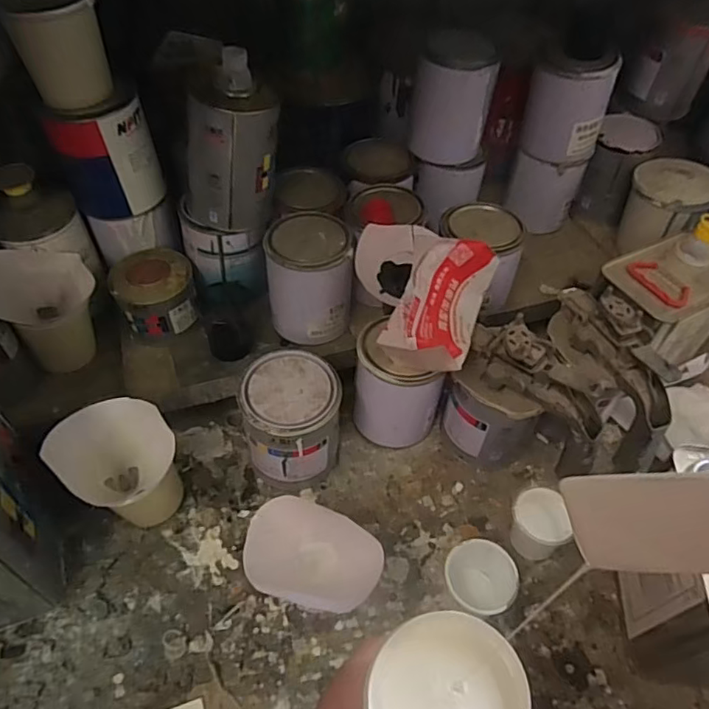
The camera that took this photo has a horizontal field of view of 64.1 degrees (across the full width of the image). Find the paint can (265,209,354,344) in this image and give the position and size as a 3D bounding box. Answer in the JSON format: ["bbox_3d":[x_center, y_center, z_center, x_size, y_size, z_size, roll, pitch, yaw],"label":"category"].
[{"bbox_3d":[-0.056,-0.096,0.722,0.103,0.121,0.110,1,51,-2],"label":"paint can"}]

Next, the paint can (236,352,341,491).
[{"bbox_3d":[-0.070,0.080,0.651,0.103,0.136,0.105,1,51,-2],"label":"paint can"}]

